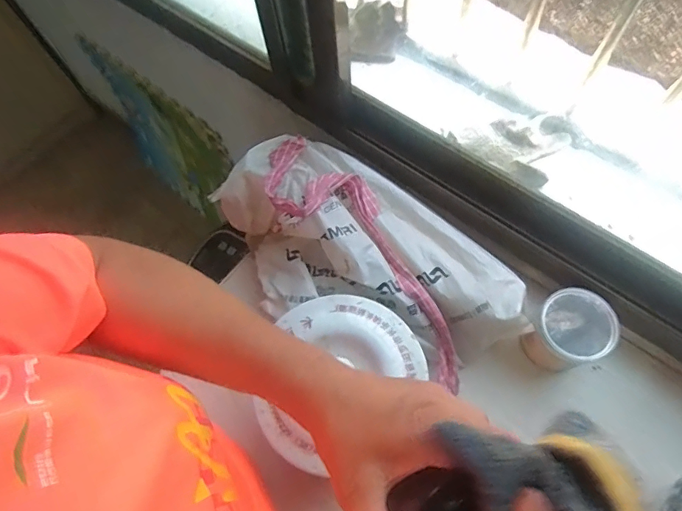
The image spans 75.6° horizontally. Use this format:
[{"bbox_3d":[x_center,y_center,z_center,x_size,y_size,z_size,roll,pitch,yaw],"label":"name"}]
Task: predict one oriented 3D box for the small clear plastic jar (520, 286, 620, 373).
[{"bbox_3d":[0.272,0.091,0.530,0.086,0.076,0.080,-1,67,3],"label":"small clear plastic jar"}]

